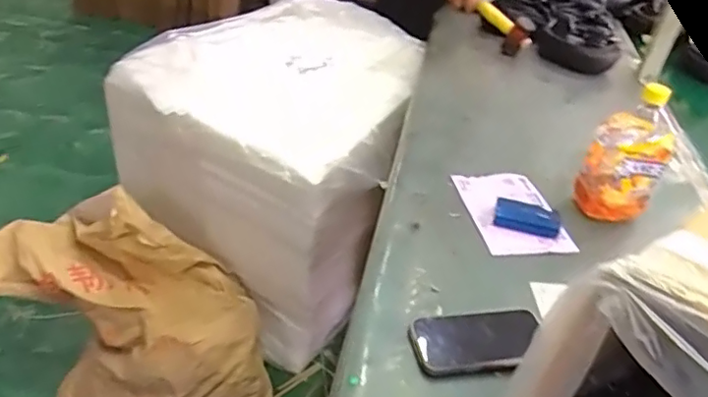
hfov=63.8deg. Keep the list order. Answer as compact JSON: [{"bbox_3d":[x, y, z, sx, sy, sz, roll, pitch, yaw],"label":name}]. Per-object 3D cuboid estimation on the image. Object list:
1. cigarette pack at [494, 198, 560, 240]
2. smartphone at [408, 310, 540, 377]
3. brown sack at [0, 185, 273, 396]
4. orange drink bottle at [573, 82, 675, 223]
[{"bbox_3d":[0.250,0.025,0.818,0.090,0.020,0.058,19,37,14],"label":"cigarette pack"},{"bbox_3d":[0.139,0.158,0.634,0.149,0.009,0.080,0,36,-12],"label":"smartphone"},{"bbox_3d":[-0.475,0.287,1.270,0.578,0.463,0.319,6,36,-4],"label":"brown sack"},{"bbox_3d":[0.396,-0.061,0.823,0.103,0.204,0.088,26,39,22],"label":"orange drink bottle"}]

